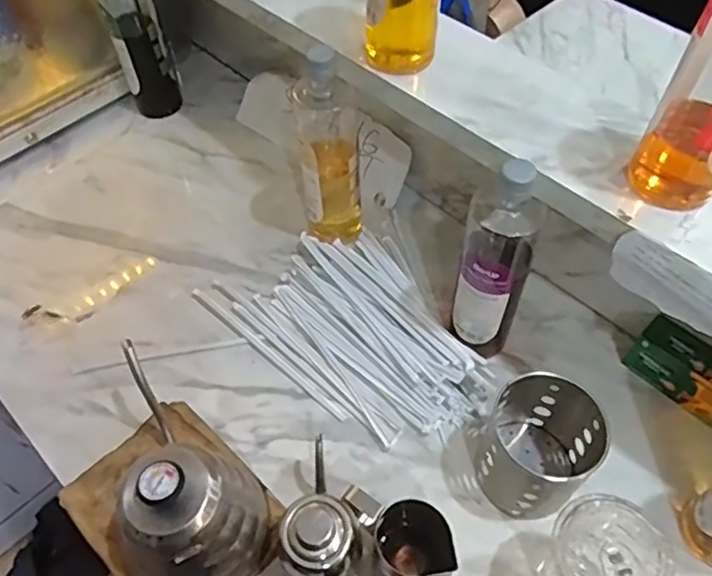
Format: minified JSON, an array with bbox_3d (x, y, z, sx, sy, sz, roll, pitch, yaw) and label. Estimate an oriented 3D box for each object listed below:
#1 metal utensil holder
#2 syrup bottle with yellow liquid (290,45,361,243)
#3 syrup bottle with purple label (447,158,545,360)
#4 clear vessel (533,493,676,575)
[{"bbox_3d":[0.174,0.157,0.596,0.105,0.118,0.116,17,58,13],"label":"metal utensil holder"},{"bbox_3d":[-0.034,-0.164,0.728,0.073,0.251,0.075,-4,55,-1],"label":"syrup bottle with yellow liquid"},{"bbox_3d":[0.138,-0.021,0.621,0.071,0.250,0.061,17,58,13],"label":"syrup bottle with purple label"},{"bbox_3d":[0.202,0.234,0.523,0.081,0.146,0.083,0,52,0],"label":"clear vessel"}]

